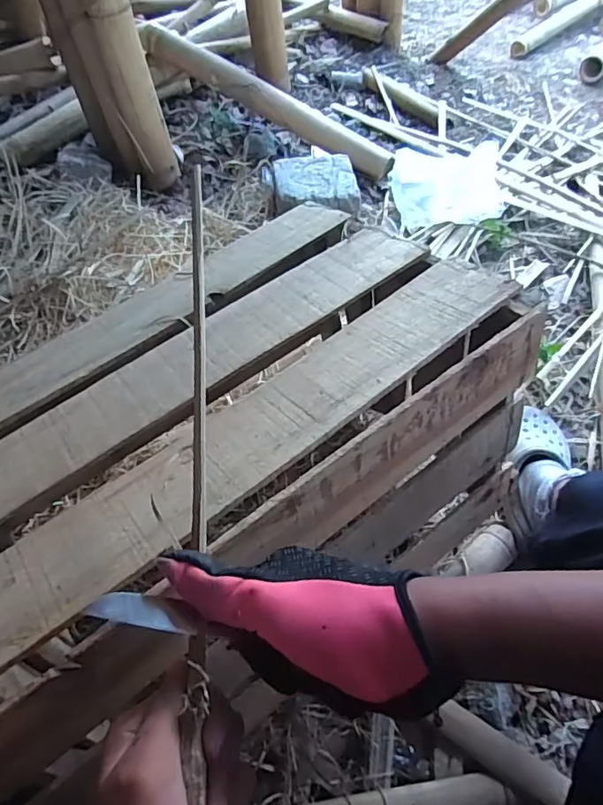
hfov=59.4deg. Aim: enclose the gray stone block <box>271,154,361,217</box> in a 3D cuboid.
[{"bbox_3d":[0.028,-0.510,1.256,0.200,0.057,0.198,-7,54,0],"label":"gray stone block"}]

